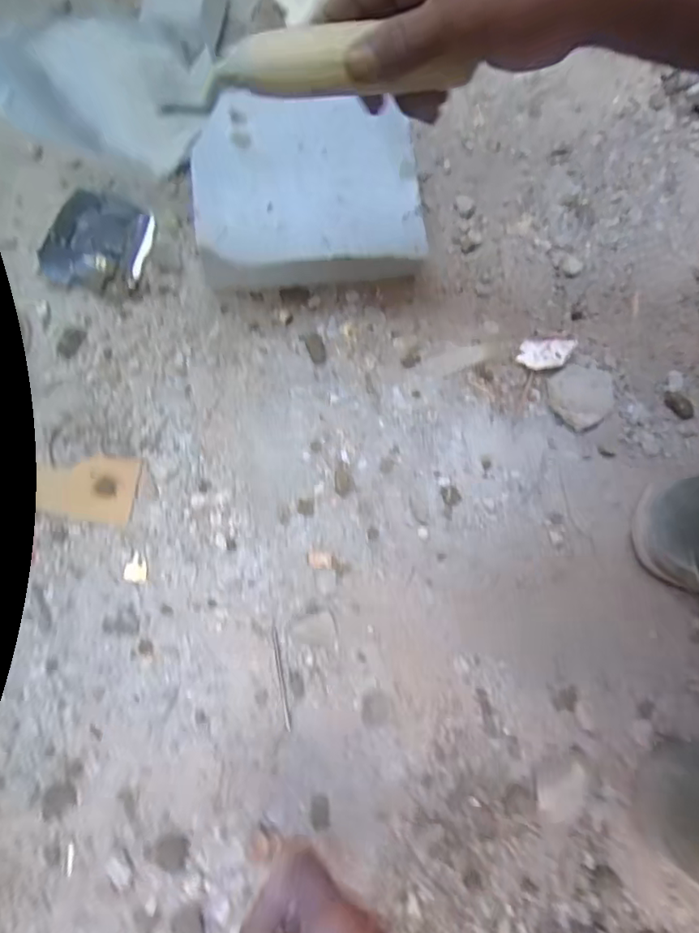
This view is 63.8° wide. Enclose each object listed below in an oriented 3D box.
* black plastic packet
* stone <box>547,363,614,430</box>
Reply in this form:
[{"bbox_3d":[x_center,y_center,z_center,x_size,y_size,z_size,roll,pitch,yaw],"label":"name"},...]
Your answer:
[{"bbox_3d":[-0.241,-0.213,0.535,0.093,0.027,0.085,8,72,1],"label":"black plastic packet"},{"bbox_3d":[0.211,-0.068,0.504,0.057,0.022,0.054,0,72,-1],"label":"stone"}]

